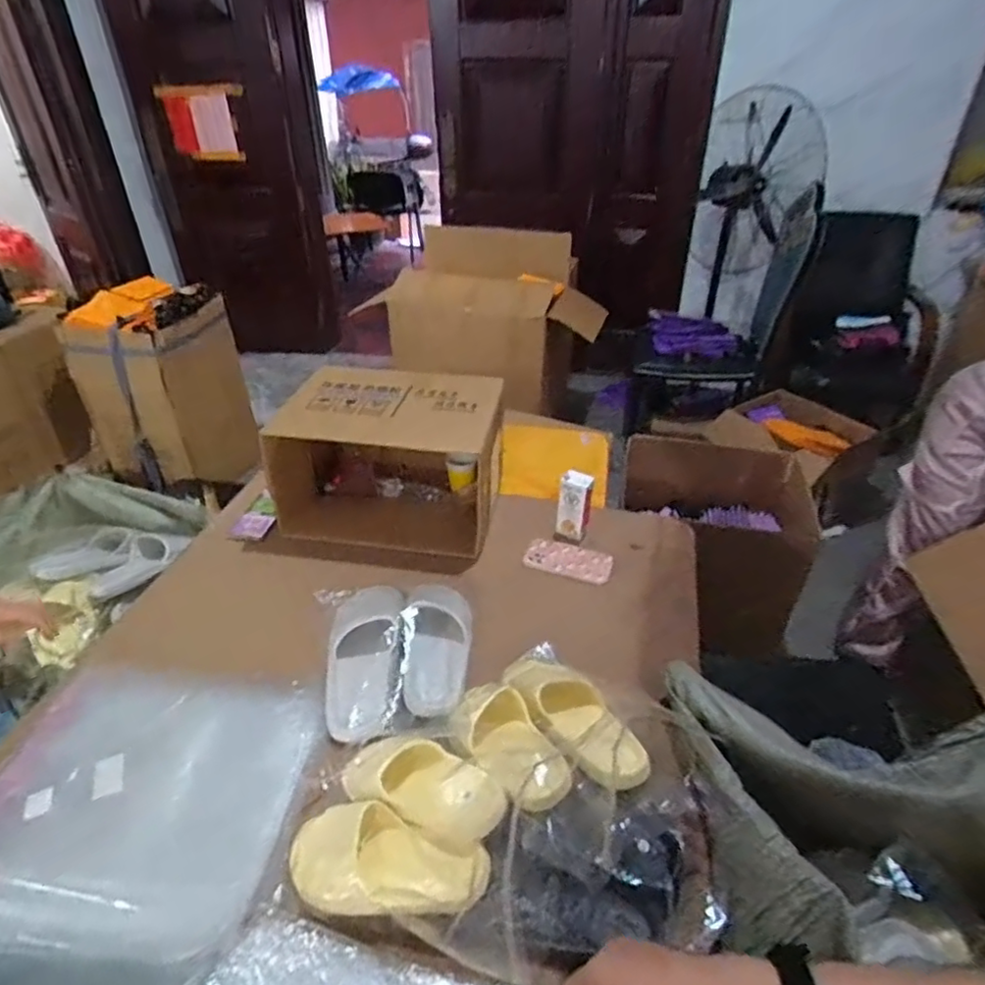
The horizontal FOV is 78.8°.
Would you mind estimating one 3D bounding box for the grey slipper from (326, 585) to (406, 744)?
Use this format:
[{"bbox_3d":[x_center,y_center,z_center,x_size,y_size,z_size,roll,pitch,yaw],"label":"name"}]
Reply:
[{"bbox_3d":[-0.197,0.242,0.929,0.118,0.067,0.285,-4,36,-6],"label":"grey slipper"}]

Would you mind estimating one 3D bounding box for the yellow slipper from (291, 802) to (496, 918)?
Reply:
[{"bbox_3d":[-0.122,0.419,0.684,0.233,0.059,0.111,6,36,8],"label":"yellow slipper"}]

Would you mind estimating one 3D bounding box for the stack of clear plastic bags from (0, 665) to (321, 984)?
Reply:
[{"bbox_3d":[-0.461,0.394,0.758,0.404,0.019,0.427,4,36,6],"label":"stack of clear plastic bags"}]

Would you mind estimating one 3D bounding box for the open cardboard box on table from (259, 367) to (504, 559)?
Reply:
[{"bbox_3d":[-0.193,-0.062,1.189,0.406,0.276,0.236,6,36,8],"label":"open cardboard box on table"}]

